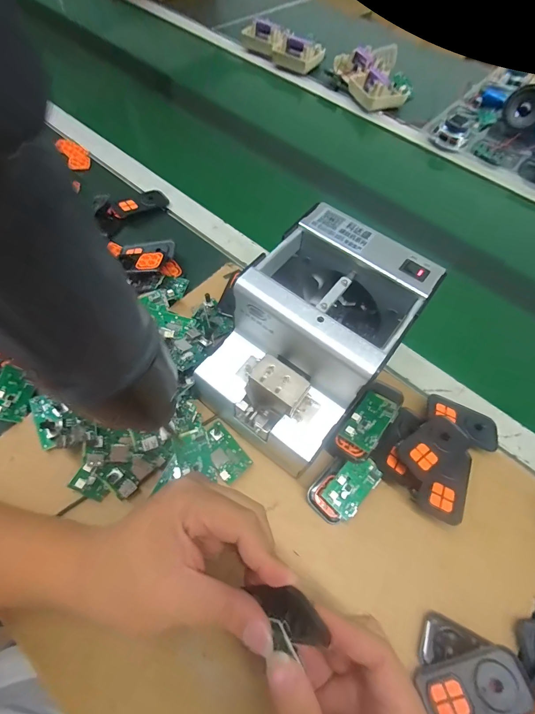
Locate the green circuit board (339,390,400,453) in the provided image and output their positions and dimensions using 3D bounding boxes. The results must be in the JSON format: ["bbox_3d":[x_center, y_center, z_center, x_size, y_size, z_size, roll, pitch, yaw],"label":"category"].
[{"bbox_3d":[0.095,0.059,0.319,0.034,0.008,0.056,30,63,29],"label":"green circuit board"}]

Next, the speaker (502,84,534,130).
[{"bbox_3d":[0.494,-0.476,0.658,0.070,0.067,0.028,33,38,15],"label":"speaker"}]

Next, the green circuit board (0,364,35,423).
[{"bbox_3d":[-0.254,0.036,0.343,0.008,0.032,0.053,-19,54,33],"label":"green circuit board"}]

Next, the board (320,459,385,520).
[{"bbox_3d":[0.077,0.114,0.308,0.033,0.008,0.054,44,73,6],"label":"board"}]

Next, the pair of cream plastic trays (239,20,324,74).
[{"bbox_3d":[0.030,-0.683,0.754,0.189,0.044,0.090,37,65,16],"label":"pair of cream plastic trays"}]

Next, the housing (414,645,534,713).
[{"bbox_3d":[0.151,0.241,0.248,0.073,0.014,0.039,-13,62,-11],"label":"housing"}]

